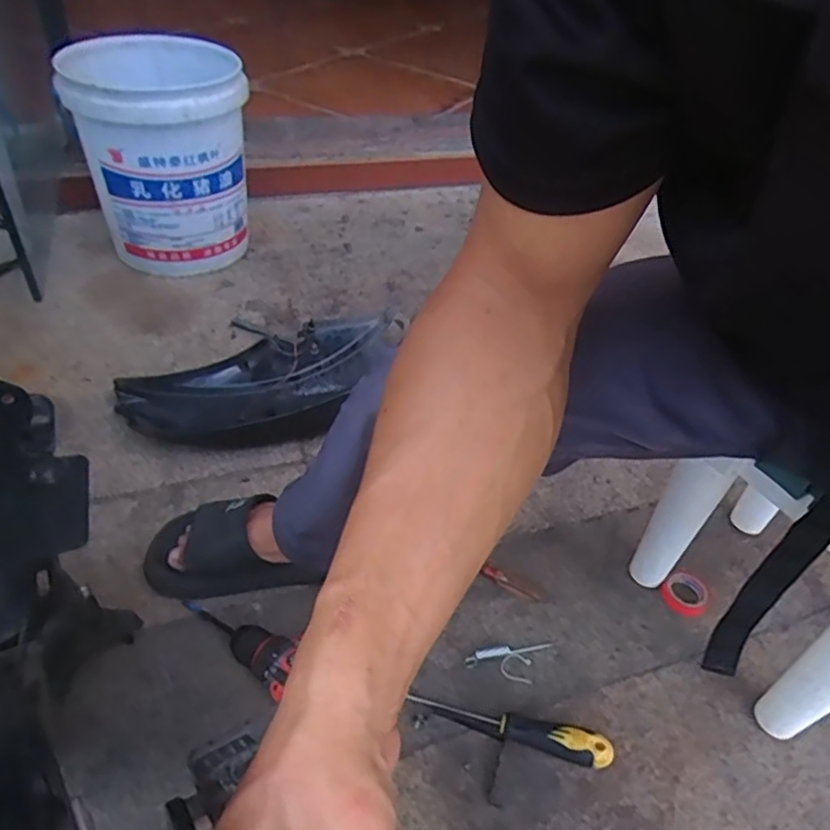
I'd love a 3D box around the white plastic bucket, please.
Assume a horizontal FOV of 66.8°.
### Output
[{"bbox_3d":[-0.448,-0.465,1.166,0.283,0.356,0.270,-8,45,-16],"label":"white plastic bucket"}]

